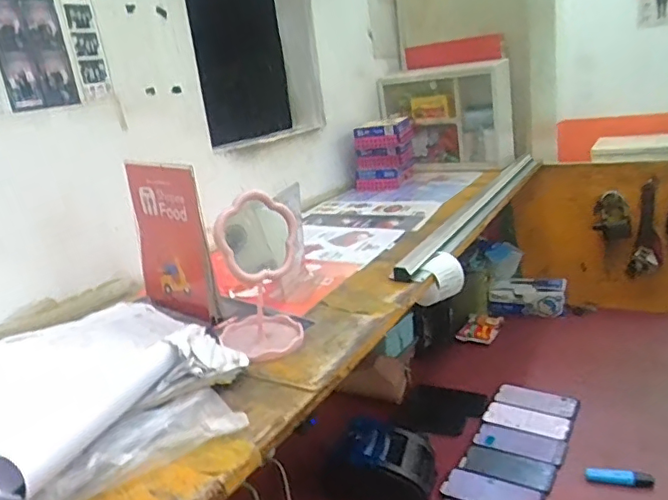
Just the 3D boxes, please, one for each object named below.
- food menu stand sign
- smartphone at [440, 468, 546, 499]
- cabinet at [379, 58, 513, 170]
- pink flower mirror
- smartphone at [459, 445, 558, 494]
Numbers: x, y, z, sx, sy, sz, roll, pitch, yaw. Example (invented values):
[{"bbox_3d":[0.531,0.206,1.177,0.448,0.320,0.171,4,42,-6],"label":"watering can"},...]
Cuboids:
[{"bbox_3d":[-0.224,-0.014,0.765,0.153,0.208,0.015,9,21,38],"label":"food menu stand sign"},{"bbox_3d":[0.272,0.420,0.964,0.167,0.013,0.070,7,22,40],"label":"smartphone"},{"bbox_3d":[0.314,-0.357,1.564,0.344,0.289,0.146,9,23,43],"label":"cabinet"},{"bbox_3d":[-0.091,0.028,0.657,0.108,0.182,0.109,-10,17,-9],"label":"pink flower mirror"},{"bbox_3d":[0.321,0.397,1.025,0.163,0.015,0.080,5,21,35],"label":"smartphone"}]

